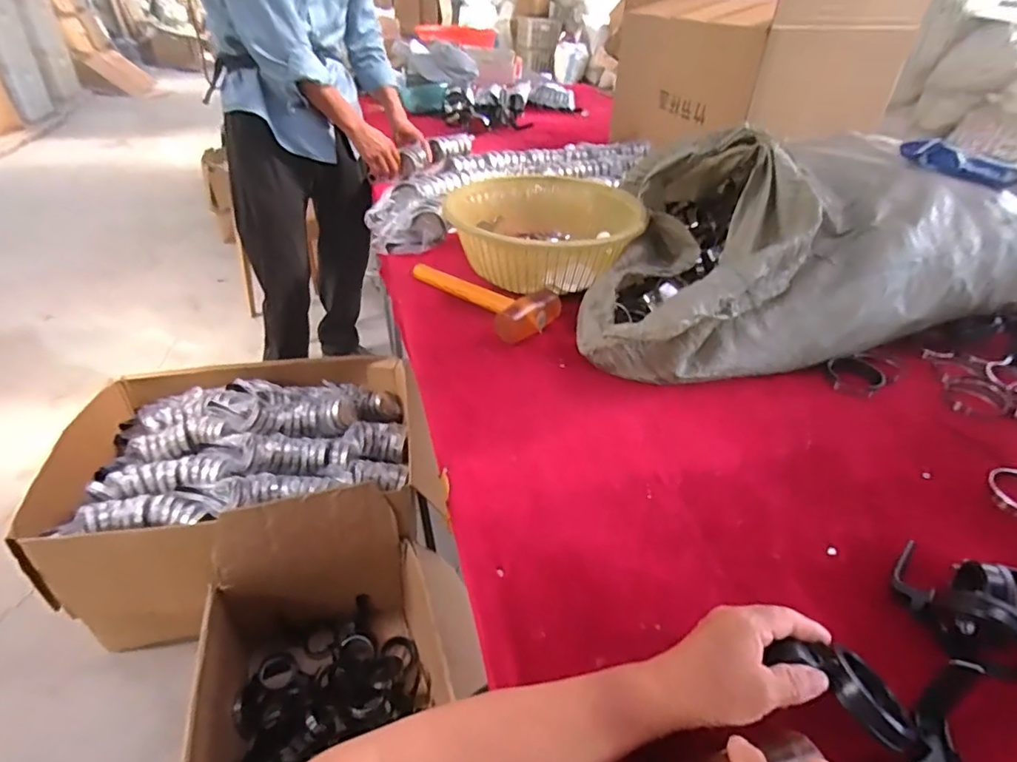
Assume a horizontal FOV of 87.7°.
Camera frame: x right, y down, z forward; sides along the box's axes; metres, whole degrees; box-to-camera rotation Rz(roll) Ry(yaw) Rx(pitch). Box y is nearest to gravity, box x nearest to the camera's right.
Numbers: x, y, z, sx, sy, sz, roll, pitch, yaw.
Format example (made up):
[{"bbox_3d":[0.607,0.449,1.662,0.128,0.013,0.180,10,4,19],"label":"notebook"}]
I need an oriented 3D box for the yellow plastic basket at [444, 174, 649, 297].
[{"bbox_3d":[0.074,-0.303,1.036,0.351,0.112,0.441,10,38,8],"label":"yellow plastic basket"}]

